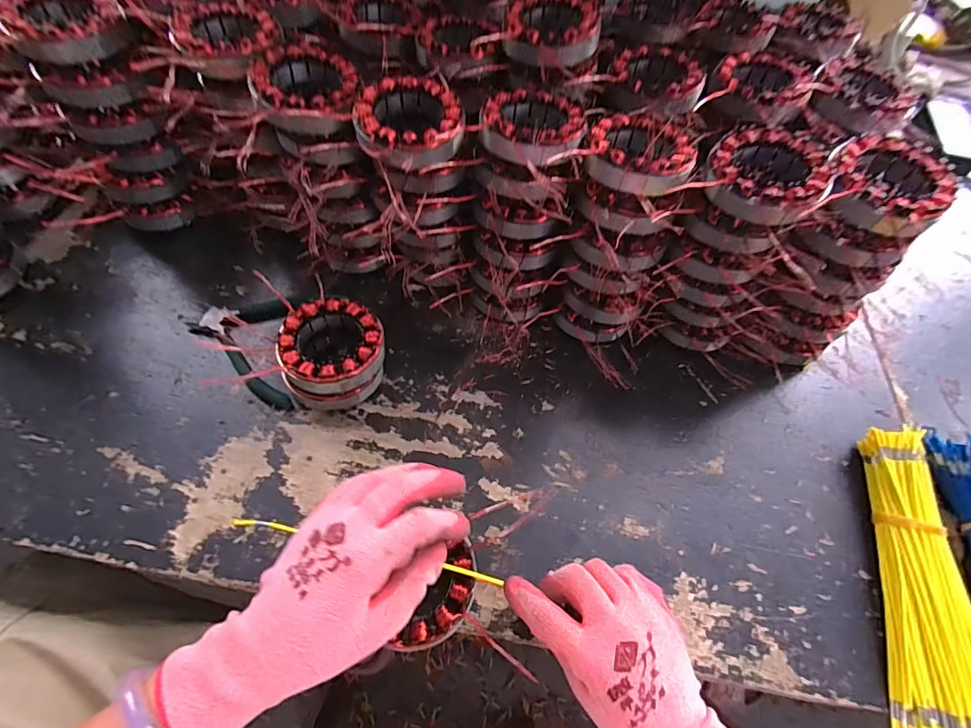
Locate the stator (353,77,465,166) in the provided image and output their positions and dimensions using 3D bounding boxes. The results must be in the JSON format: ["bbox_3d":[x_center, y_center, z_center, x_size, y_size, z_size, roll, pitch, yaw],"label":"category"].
[{"bbox_3d":[-0.064,-0.195,0.368,0.083,0.037,0.084,2,59,-3],"label":"stator"}]

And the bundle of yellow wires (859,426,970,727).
[{"bbox_3d":[0.353,0.170,0.350,0.073,0.034,0.236,18,60,7],"label":"bundle of yellow wires"}]

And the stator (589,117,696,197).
[{"bbox_3d":[0.126,-0.173,0.358,0.081,0.022,0.090,28,61,12],"label":"stator"}]

